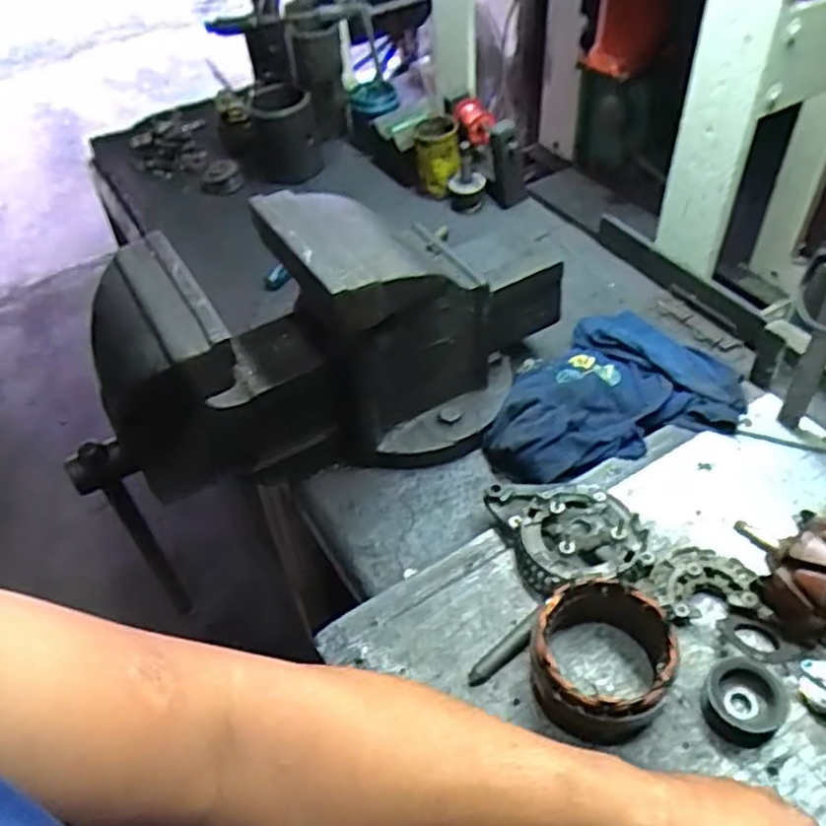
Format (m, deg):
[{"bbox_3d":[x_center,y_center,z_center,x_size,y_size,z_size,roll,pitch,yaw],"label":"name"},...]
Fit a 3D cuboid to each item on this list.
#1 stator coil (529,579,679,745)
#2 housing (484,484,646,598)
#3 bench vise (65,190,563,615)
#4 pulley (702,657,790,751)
[{"bbox_3d":[0.157,0.204,0.590,0.123,0.074,0.115,-3,47,3],"label":"stator coil"},{"bbox_3d":[0.152,0.110,0.701,0.116,0.046,0.138,-17,48,-11],"label":"housing"},{"bbox_3d":[-0.083,-0.069,0.762,0.537,0.267,0.201,-29,51,-21],"label":"bench vise"},{"bbox_3d":[0.269,0.235,0.577,0.058,0.029,0.060,-3,47,3],"label":"pulley"}]

